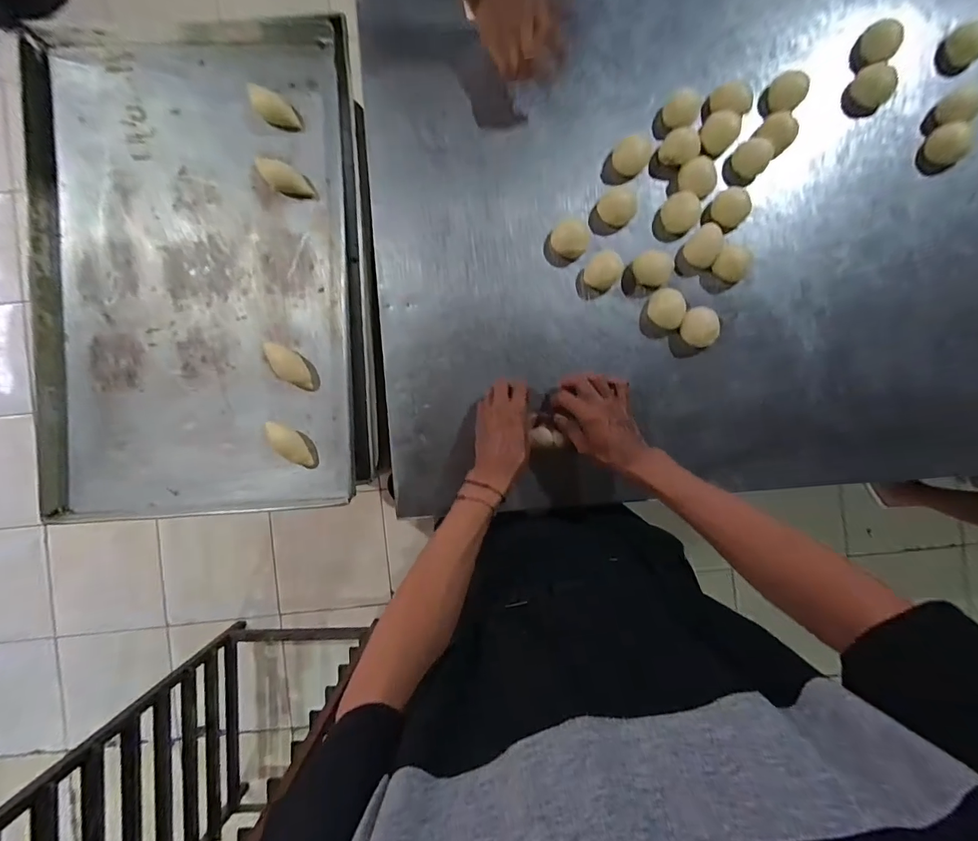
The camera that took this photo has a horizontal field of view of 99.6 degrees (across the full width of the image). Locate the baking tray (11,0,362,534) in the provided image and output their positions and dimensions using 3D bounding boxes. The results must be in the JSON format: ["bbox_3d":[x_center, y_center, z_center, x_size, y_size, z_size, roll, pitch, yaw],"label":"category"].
[{"bbox_3d":[-0.432,-0.223,0.618,0.471,0.036,0.719,-3,90,1],"label":"baking tray"}]

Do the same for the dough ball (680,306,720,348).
[{"bbox_3d":[0.303,-0.134,0.594,0.043,0.032,0.055,-17,90,1],"label":"dough ball"}]

